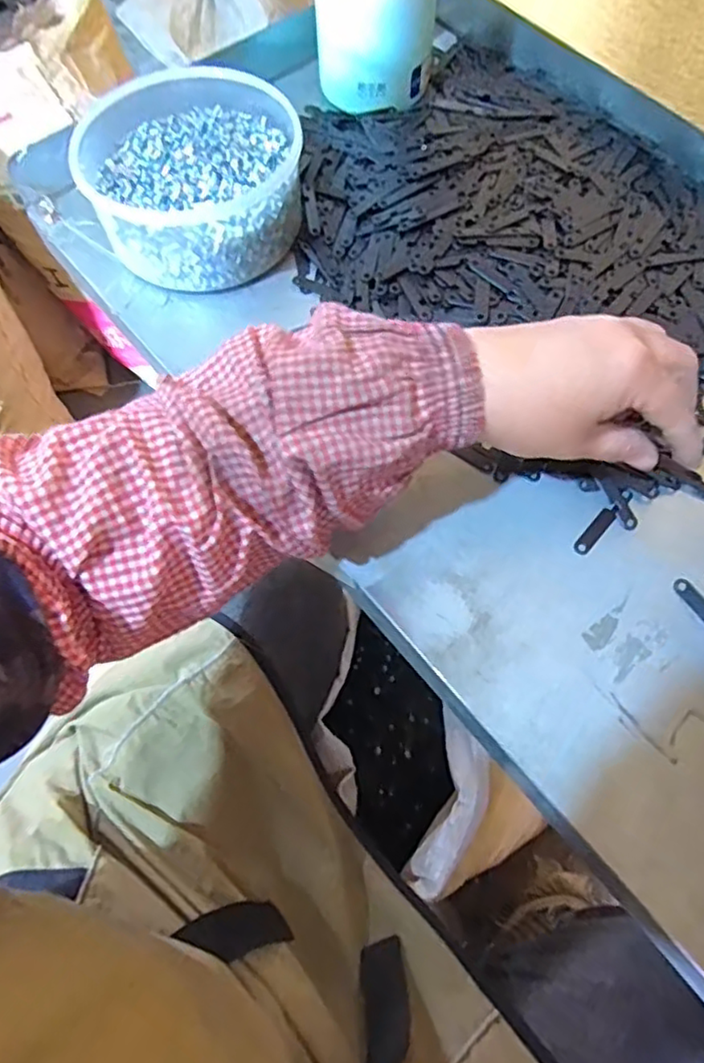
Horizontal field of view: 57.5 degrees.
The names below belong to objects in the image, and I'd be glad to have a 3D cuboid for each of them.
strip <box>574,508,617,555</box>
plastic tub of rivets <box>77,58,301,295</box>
[{"bbox_3d":[0.139,-0.001,0.366,0.009,0.004,0.034,40,73,17],"label":"strip"},{"bbox_3d":[-0.111,-0.256,0.455,0.148,0.060,0.166,-8,66,-1],"label":"plastic tub of rivets"}]

